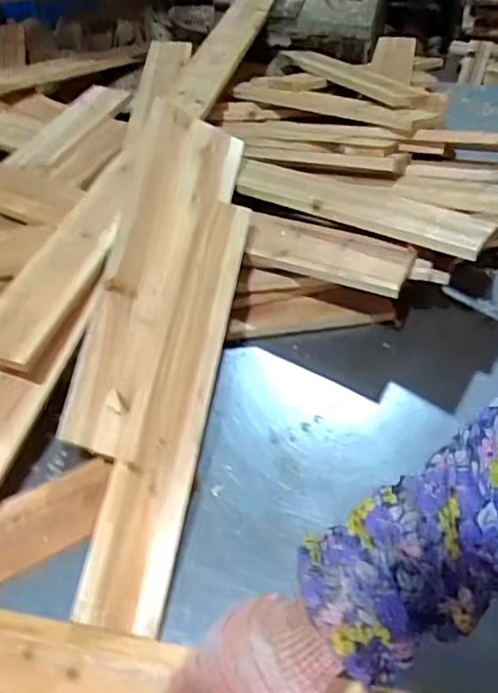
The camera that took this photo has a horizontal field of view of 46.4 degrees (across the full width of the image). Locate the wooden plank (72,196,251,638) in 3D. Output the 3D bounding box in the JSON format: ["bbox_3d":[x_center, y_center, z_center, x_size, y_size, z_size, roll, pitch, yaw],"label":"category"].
[{"bbox_3d":[-0.080,0.034,0.647,0.084,0.024,0.494,20,59,-15],"label":"wooden plank"}]

